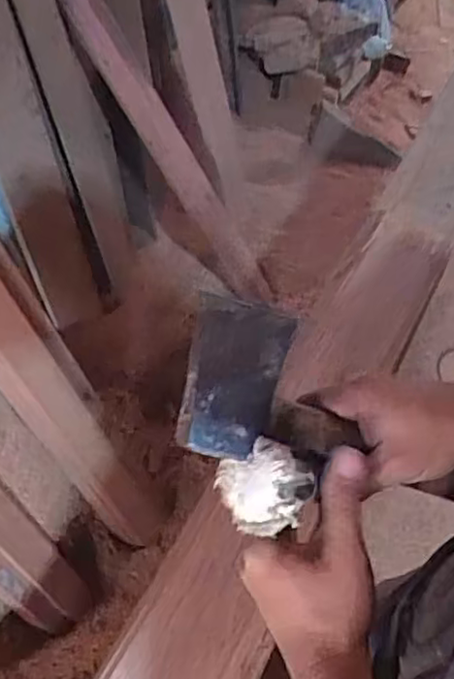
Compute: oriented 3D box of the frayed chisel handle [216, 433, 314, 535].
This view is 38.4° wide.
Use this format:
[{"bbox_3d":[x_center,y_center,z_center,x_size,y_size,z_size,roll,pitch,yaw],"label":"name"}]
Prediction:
[{"bbox_3d":[0.024,0.091,0.421,0.060,0.048,0.052,19,51,10],"label":"frayed chisel handle"}]

